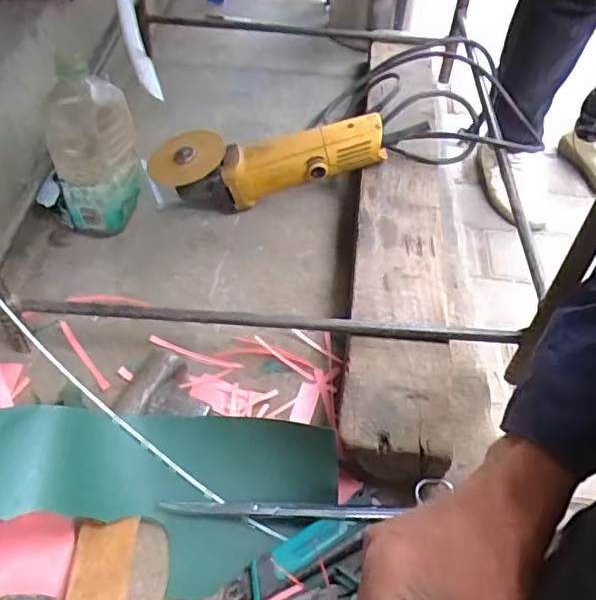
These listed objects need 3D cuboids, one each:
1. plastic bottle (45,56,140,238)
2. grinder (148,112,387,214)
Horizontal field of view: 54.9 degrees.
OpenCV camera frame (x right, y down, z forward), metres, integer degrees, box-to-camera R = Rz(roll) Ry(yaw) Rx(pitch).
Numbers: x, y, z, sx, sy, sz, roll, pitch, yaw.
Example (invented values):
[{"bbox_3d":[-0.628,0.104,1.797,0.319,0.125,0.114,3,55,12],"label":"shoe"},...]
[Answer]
[{"bbox_3d":[-0.226,-0.161,0.642,0.068,0.178,0.084,8,51,3],"label":"plastic bottle"},{"bbox_3d":[-0.035,-0.171,0.723,0.285,0.084,0.076,-8,51,6],"label":"grinder"}]

